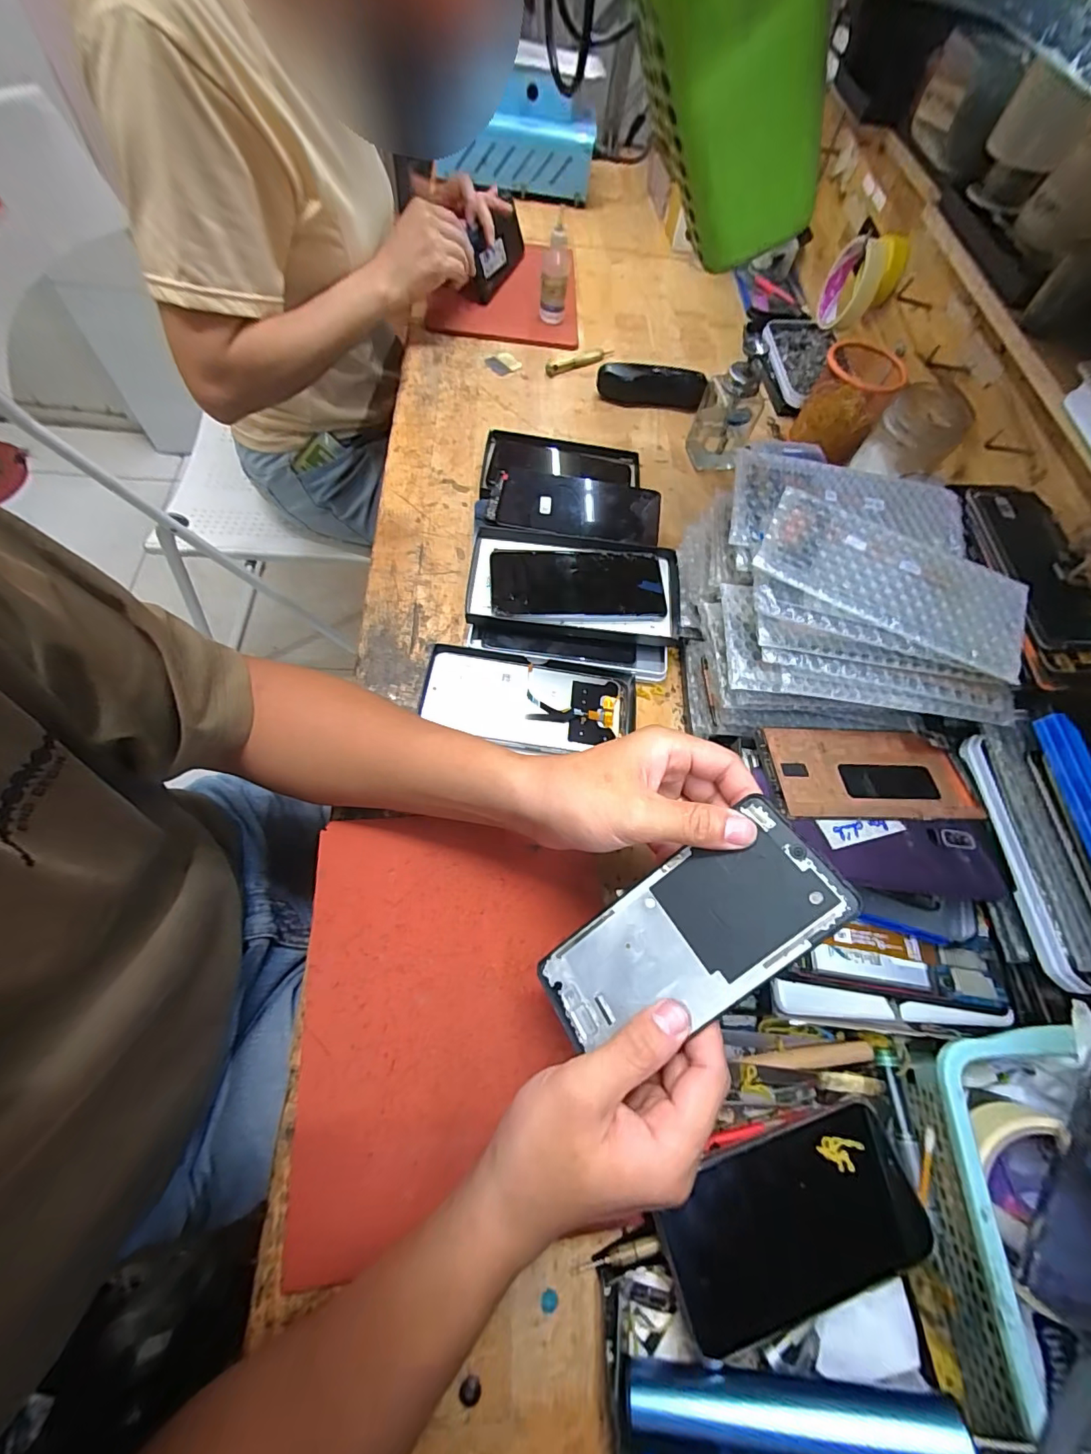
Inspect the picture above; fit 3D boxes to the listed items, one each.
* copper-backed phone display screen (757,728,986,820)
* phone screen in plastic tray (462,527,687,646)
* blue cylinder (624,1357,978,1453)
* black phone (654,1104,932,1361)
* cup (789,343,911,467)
[{"bbox_3d":[0.229,0.033,0.358,0.140,0.010,0.069,3,65,-5],"label":"copper-backed phone display screen"},{"bbox_3d":[0.029,-0.132,0.476,0.196,0.016,0.107,6,69,-3],"label":"phone screen in plastic tray"},{"bbox_3d":[0.116,0.333,0.239,0.152,0.019,0.025,-7,65,11],"label":"blue cylinder"},{"bbox_3d":[0.143,0.283,0.290,0.149,0.013,0.074,-14,59,-8],"label":"black phone"},{"bbox_3d":[0.357,-0.386,0.597,0.086,0.083,0.085,36,69,12],"label":"cup"}]

